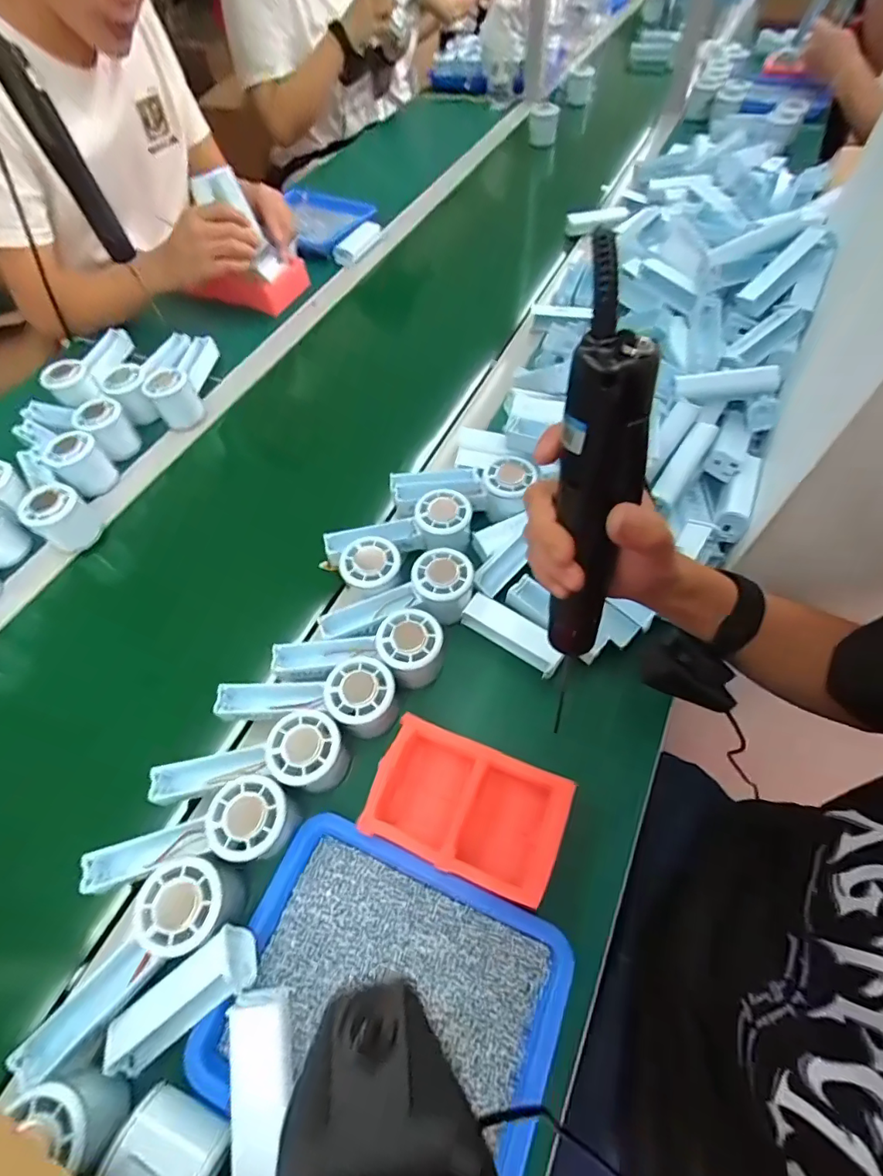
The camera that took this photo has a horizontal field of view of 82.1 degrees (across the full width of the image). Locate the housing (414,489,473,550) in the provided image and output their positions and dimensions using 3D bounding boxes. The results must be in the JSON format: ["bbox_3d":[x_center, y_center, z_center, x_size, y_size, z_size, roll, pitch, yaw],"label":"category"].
[{"bbox_3d":[0.001,-0.060,0.524,0.057,0.059,0.059,24,63,17],"label":"housing"}]

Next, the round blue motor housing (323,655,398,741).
[{"bbox_3d":[-0.066,0.098,0.439,0.056,0.072,0.054,-2,58,3],"label":"round blue motor housing"}]

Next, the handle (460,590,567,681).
[{"bbox_3d":[0.069,0.042,0.481,0.099,0.025,0.032,32,65,21],"label":"handle"}]

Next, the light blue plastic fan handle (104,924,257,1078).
[{"bbox_3d":[-0.170,0.269,0.332,0.101,0.027,0.039,-40,62,1],"label":"light blue plastic fan handle"}]

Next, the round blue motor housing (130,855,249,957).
[{"bbox_3d":[-0.177,0.224,0.360,0.056,0.047,0.055,0,58,4],"label":"round blue motor housing"}]

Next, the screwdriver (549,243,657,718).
[{"bbox_3d":[0.078,-0.045,0.263,0.033,0.216,0.033,-6,40,0],"label":"screwdriver"}]

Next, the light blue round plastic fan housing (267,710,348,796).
[{"bbox_3d":[-0.107,0.138,0.420,0.055,0.070,0.055,-2,58,3],"label":"light blue round plastic fan housing"}]

